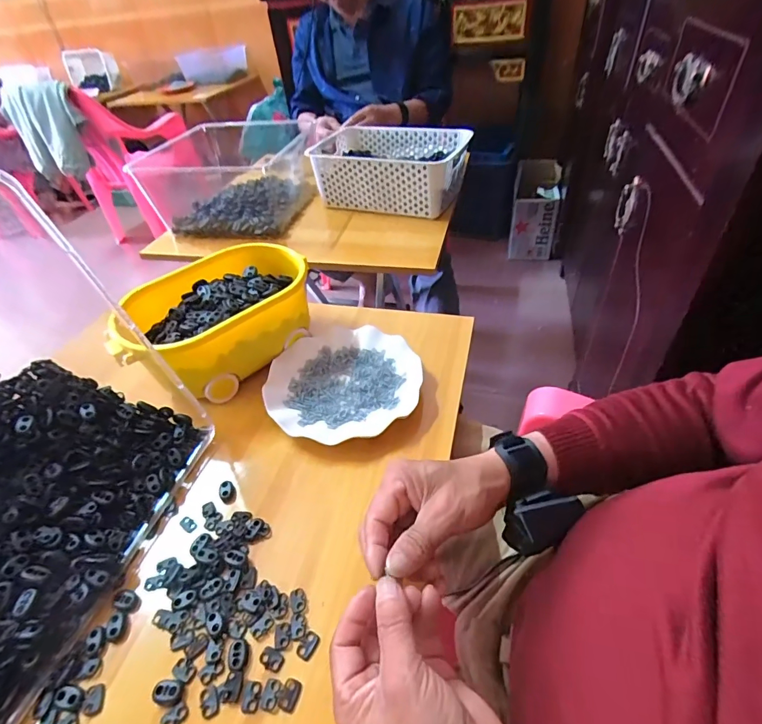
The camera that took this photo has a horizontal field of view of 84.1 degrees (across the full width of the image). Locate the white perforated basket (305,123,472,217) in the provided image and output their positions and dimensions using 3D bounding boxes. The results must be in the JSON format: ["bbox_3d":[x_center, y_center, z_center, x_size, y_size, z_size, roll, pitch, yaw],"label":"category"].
[{"bbox_3d":[0.019,-0.413,0.913,0.298,0.124,0.213,10,45,18],"label":"white perforated basket"}]

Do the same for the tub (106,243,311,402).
[{"bbox_3d":[-0.207,-0.056,0.546,0.170,0.088,0.237,27,52,31],"label":"tub"}]

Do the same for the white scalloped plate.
[{"bbox_3d":[-0.044,0.020,0.509,0.173,0.024,0.181,-4,43,4],"label":"white scalloped plate"}]

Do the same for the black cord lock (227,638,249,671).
[{"bbox_3d":[-0.109,0.222,0.321,0.016,0.004,0.022,-16,43,-9],"label":"black cord lock"}]

